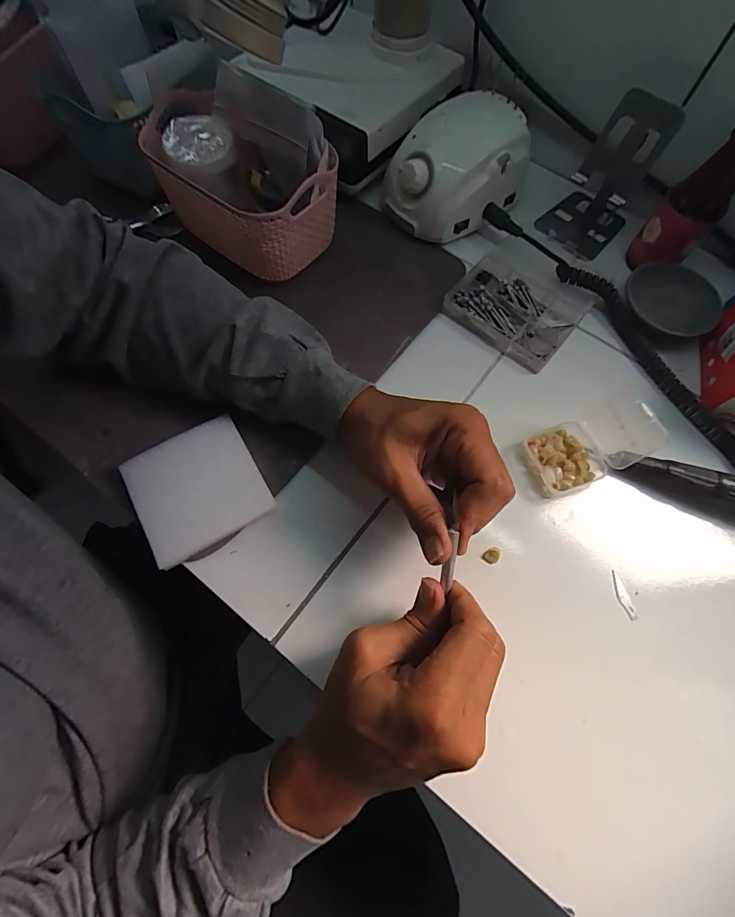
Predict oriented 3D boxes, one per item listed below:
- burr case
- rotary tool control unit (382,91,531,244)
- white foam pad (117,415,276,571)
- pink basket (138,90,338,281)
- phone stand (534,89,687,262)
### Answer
[{"bbox_3d":[0.153,-0.158,0.406,0.118,0.018,0.116,38,72,12],"label":"burr case"},{"bbox_3d":[0.092,-0.305,0.425,0.141,0.069,0.102,-33,73,-14],"label":"rotary tool control unit"},{"bbox_3d":[-0.134,0.025,0.324,0.092,0.018,0.093,-29,72,-13],"label":"white foam pad"},{"bbox_3d":[-0.125,-0.266,0.389,0.188,0.085,0.113,36,71,12],"label":"pink basket"},{"bbox_3d":[0.246,-0.290,0.409,0.074,0.104,0.092,38,72,12],"label":"phone stand"}]

